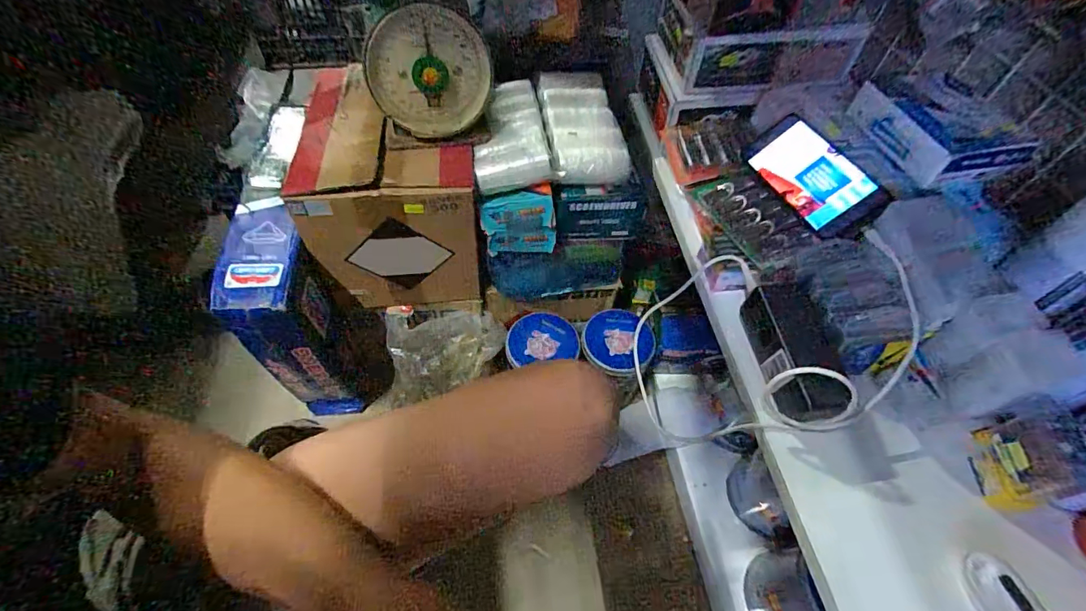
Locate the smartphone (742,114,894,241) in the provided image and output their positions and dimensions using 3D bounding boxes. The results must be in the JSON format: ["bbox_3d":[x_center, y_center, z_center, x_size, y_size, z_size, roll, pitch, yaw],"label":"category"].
[{"bbox_3d":[0.302,-0.148,0.517,0.073,0.012,0.161,-39,58,21],"label":"smartphone"}]

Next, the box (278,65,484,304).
[{"bbox_3d":[-0.209,-0.160,0.654,0.216,0.217,0.238,-4,55,-7],"label":"box"}]

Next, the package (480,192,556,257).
[{"bbox_3d":[-0.031,-0.104,0.592,0.092,0.084,0.029,3,54,-2],"label":"package"}]

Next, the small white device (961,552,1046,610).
[{"bbox_3d":[0.352,0.224,0.346,0.042,0.009,0.062,-14,56,-13],"label":"small white device"}]

